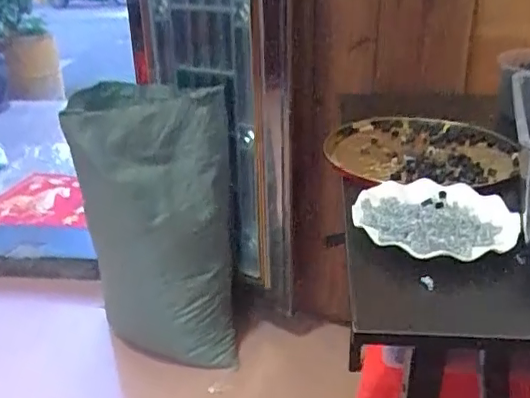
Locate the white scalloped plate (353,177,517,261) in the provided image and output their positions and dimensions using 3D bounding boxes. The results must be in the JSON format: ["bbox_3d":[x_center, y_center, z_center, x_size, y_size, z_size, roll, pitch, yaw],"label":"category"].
[{"bbox_3d":[0.202,0.022,0.678,0.180,0.027,0.181,-1,25,1],"label":"white scalloped plate"}]

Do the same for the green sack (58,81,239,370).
[{"bbox_3d":[-0.272,0.114,1.433,0.372,0.730,0.266,7,26,18],"label":"green sack"}]

